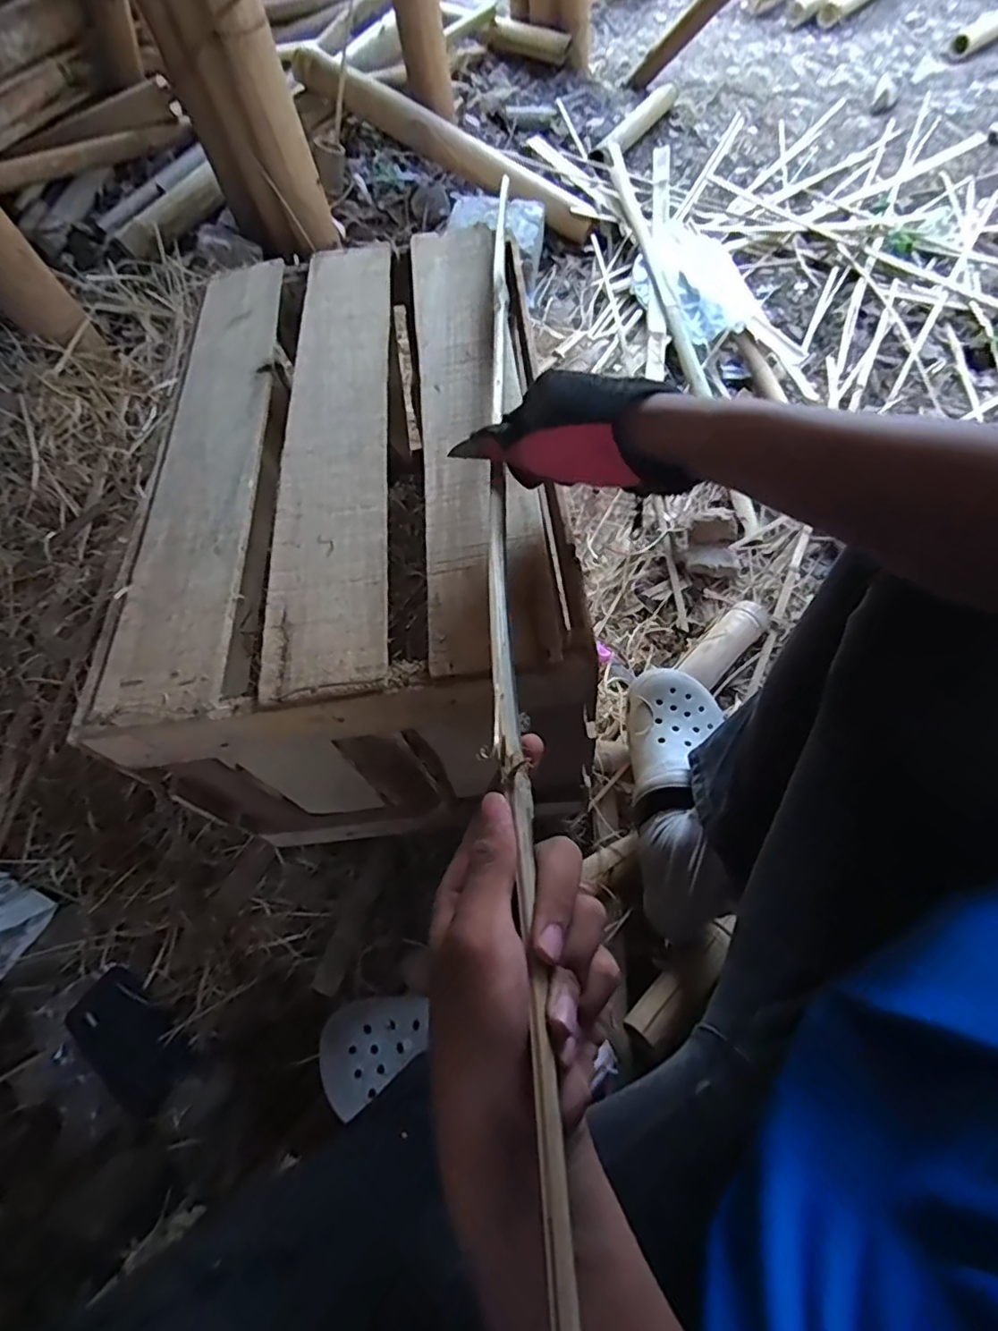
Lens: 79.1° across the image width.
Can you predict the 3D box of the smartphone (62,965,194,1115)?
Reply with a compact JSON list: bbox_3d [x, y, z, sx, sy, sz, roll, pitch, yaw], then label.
[{"bbox_3d":[-0.424,0.424,0.689,0.170,0.015,0.085,25,66,25],"label":"smartphone"}]

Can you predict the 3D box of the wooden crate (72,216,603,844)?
[{"bbox_3d":[-0.129,-0.161,0.675,0.365,0.320,0.606,-7,64,3],"label":"wooden crate"}]

